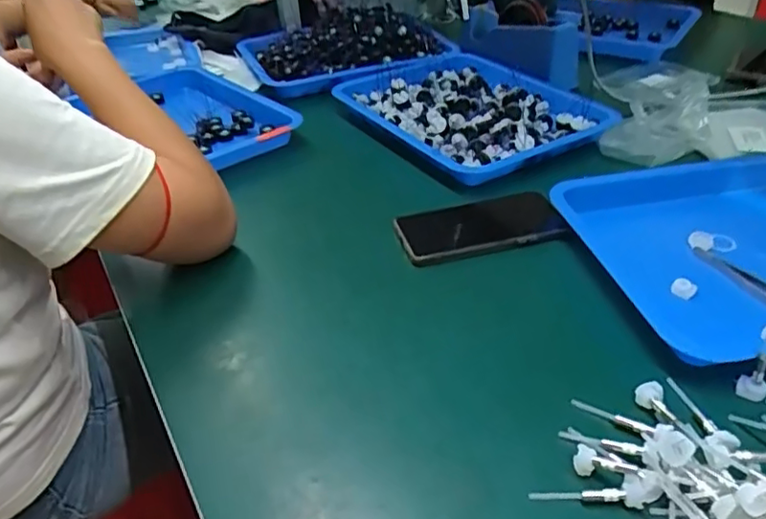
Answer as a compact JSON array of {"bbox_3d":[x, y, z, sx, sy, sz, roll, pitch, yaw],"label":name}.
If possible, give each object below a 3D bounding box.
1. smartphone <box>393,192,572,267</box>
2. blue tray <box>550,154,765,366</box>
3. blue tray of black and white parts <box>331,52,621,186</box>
[{"bbox_3d":[0.096,-0.032,0.598,0.159,0.010,0.083,-11,38,-5],"label":"smartphone"},{"bbox_3d":[0.359,-0.020,0.546,0.327,0.047,0.252,-8,37,-6],"label":"blue tray"},{"bbox_3d":[0.107,-0.209,0.803,0.259,0.051,0.333,-26,43,-27],"label":"blue tray of black and white parts"}]

